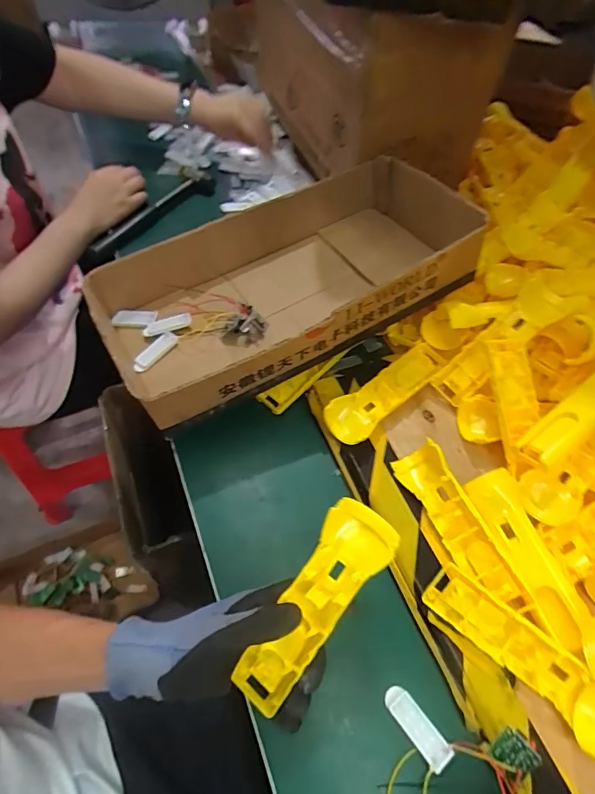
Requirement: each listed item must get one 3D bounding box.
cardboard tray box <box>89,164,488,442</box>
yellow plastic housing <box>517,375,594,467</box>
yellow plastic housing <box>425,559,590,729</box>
[{"bbox_3d":[-0.013,-0.143,0.523,0.419,0.103,0.238,-24,61,-16],"label":"cardboard tray box"},{"bbox_3d":[0.293,0.006,0.434,0.175,0.039,0.041,-33,65,-15],"label":"yellow plastic housing"},{"bbox_3d":[0.168,0.194,0.355,0.128,0.023,0.037,37,62,19],"label":"yellow plastic housing"}]

